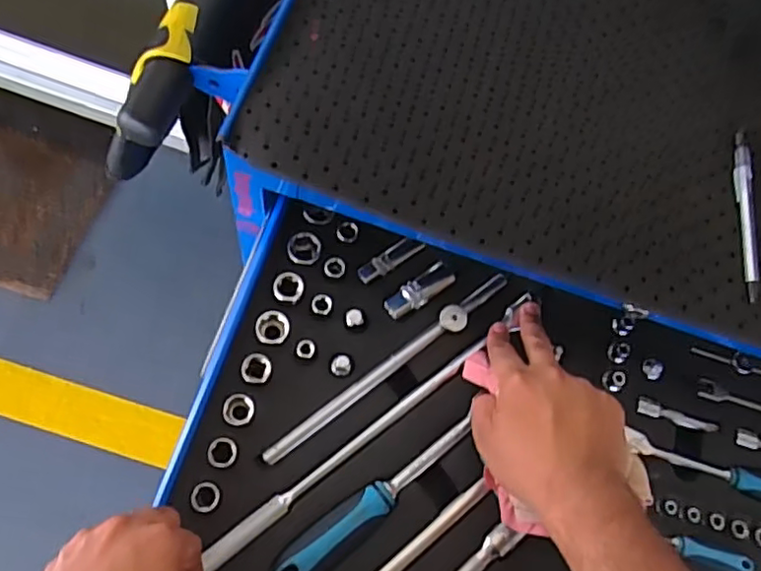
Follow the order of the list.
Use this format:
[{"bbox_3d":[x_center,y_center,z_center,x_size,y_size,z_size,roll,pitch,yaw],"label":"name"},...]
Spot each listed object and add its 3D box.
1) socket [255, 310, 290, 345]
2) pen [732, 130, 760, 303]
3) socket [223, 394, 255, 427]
[{"bbox_3d":[-0.083,0.033,0.476,0.025,0.020,0.023,3,70,-8],"label":"socket"},{"bbox_3d":[0.279,-0.056,0.465,0.013,0.005,0.142,9,69,-5],"label":"pen"},{"bbox_3d":[-0.104,0.093,0.452,0.020,0.018,0.022,5,70,-7],"label":"socket"}]

